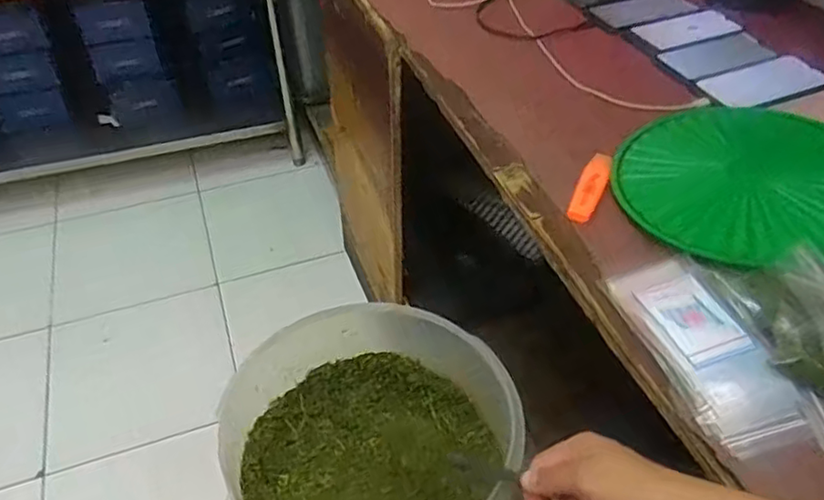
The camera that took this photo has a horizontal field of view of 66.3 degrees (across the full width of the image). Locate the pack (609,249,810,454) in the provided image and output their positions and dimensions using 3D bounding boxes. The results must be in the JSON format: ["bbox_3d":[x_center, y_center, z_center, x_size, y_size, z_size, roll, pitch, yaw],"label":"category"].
[{"bbox_3d":[0.234,0.074,0.509,0.082,0.013,0.182,-13,46,-12],"label":"pack"}]

